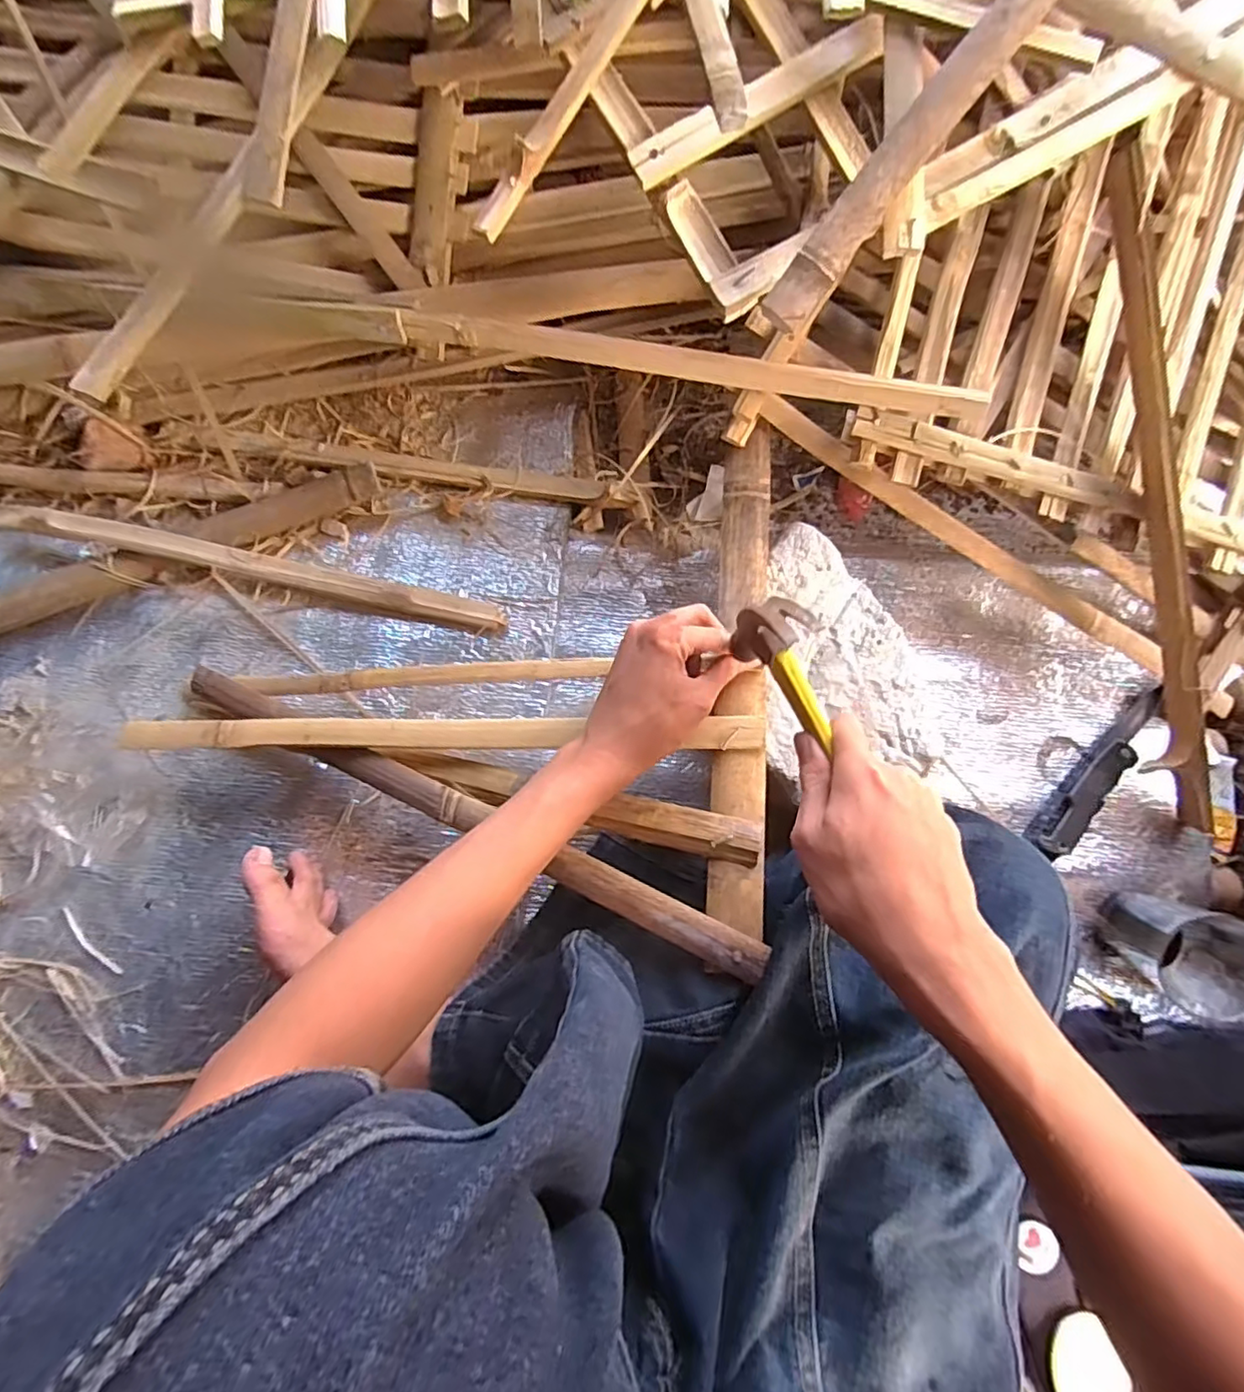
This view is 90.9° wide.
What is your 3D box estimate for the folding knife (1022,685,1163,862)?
[{"bbox_3d":[0.402,0.065,0.515,0.030,0.026,0.181,44,80,9],"label":"folding knife"}]

